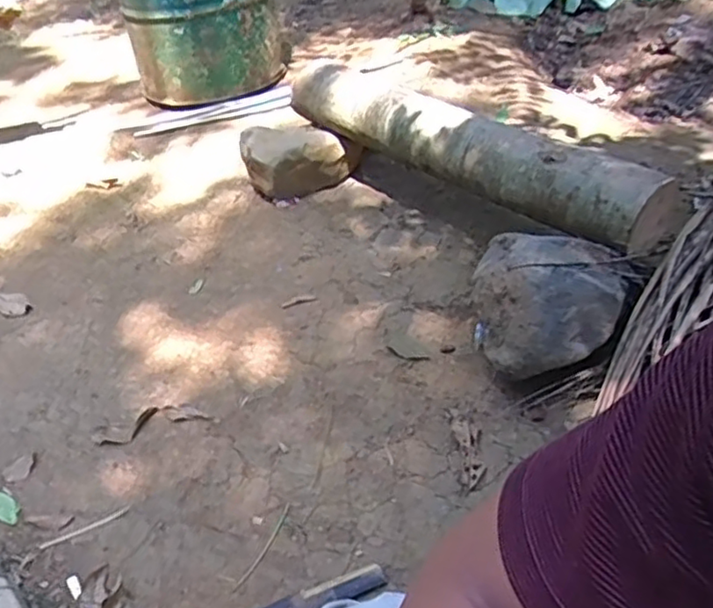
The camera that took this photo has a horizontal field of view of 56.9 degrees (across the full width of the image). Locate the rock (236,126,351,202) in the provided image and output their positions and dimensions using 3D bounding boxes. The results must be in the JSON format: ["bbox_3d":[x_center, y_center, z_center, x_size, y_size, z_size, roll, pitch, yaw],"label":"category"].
[{"bbox_3d":[-0.173,-0.381,1.770,0.265,0.162,0.206,22,45,31],"label":"rock"}]

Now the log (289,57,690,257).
[{"bbox_3d":[0.197,-0.371,1.483,0.188,0.166,1.042,-29,44,-29],"label":"log"}]

